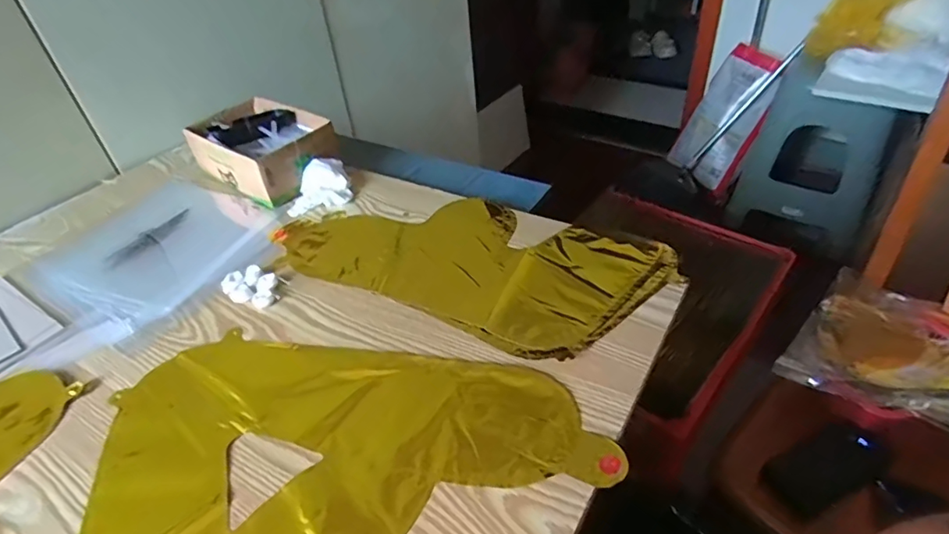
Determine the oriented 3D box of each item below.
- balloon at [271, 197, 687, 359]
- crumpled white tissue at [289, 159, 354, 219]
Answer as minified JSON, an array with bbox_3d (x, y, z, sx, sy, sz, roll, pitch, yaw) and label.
[{"bbox_3d":[-0.016,-0.016,0.573,0.411,0.015,0.190,16,45,25],"label":"balloon"},{"bbox_3d":[-0.204,-0.107,0.687,0.079,0.035,0.069,-14,41,-9],"label":"crumpled white tissue"}]

